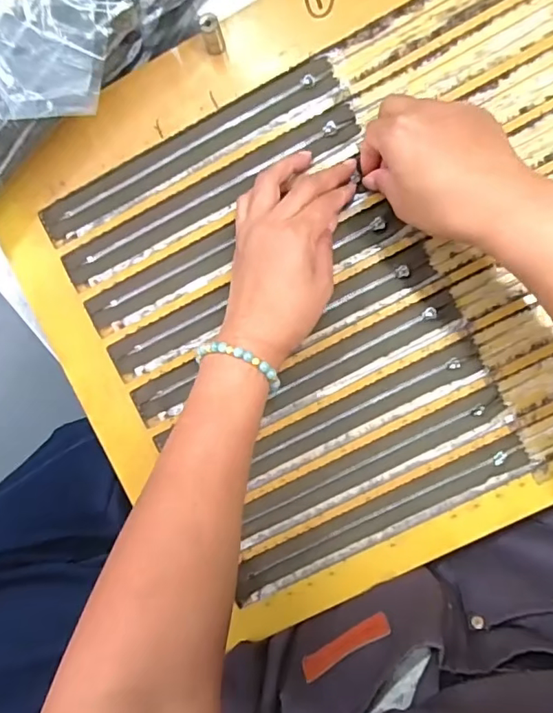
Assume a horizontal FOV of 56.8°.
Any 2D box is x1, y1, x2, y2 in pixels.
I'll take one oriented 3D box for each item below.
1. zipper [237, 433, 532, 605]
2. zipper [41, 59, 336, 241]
[{"bbox_3d":[0.079,0.128,0.405,0.249,0.005,0.026,-27,89,5],"label":"zipper"},{"bbox_3d":[-0.072,-0.166,0.411,0.257,0.008,0.027,-27,92,5],"label":"zipper"}]

